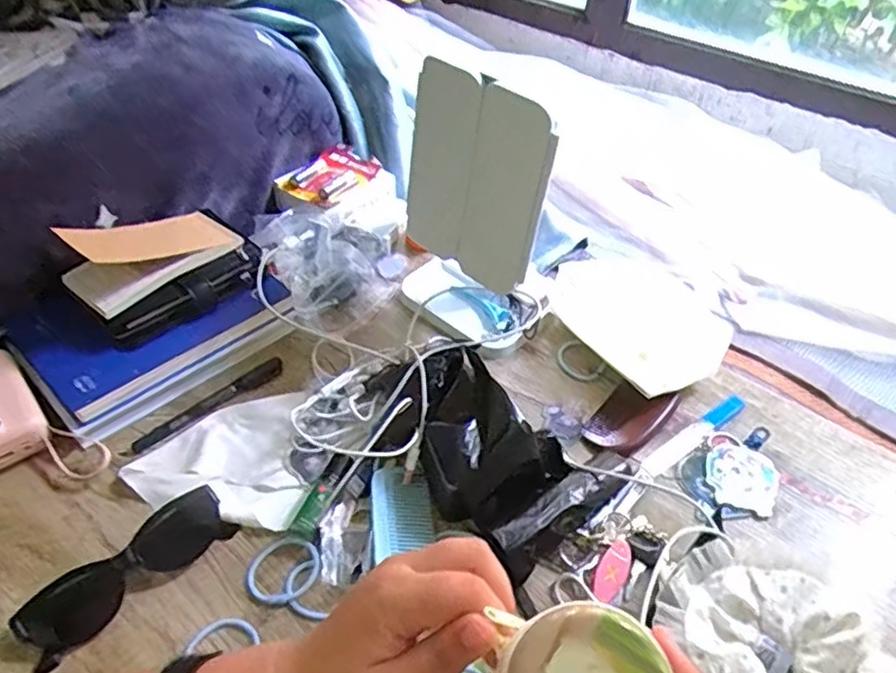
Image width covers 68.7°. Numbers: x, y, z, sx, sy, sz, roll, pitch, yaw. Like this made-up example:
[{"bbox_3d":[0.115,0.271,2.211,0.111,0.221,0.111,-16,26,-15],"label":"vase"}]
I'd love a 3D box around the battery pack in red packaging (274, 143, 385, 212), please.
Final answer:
[{"bbox_3d":[-0.135,-0.188,0.769,0.081,0.022,0.111,29,49,24],"label":"battery pack in red packaging"}]

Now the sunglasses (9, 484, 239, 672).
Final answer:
[{"bbox_3d":[-0.217,0.160,0.445,0.139,0.032,0.039,-32,54,-31],"label":"sunglasses"}]

